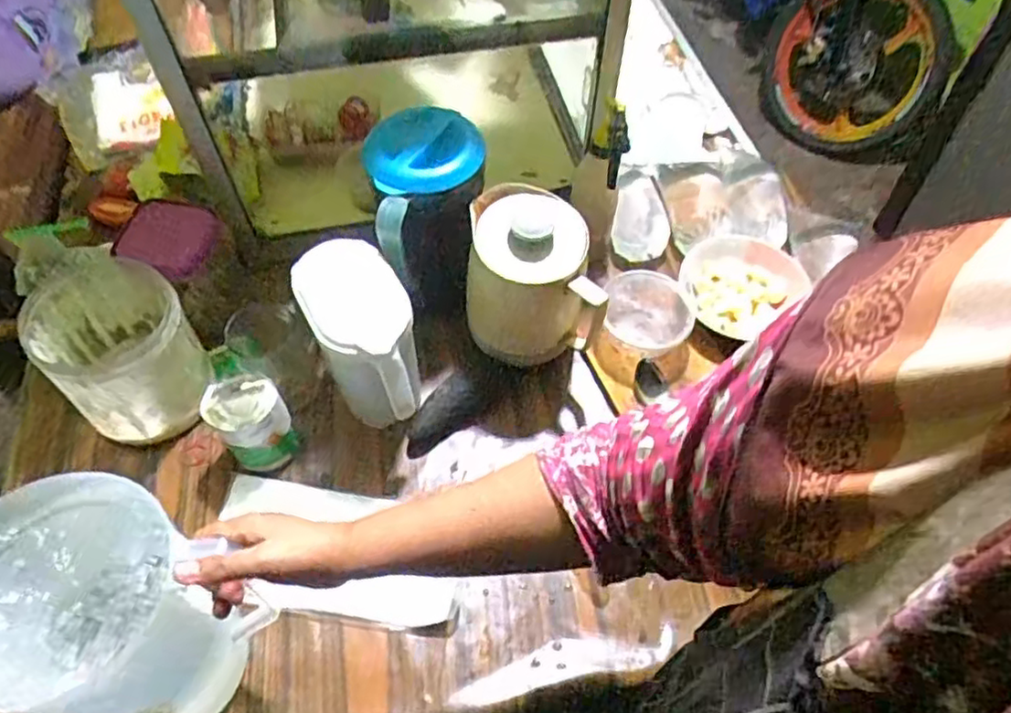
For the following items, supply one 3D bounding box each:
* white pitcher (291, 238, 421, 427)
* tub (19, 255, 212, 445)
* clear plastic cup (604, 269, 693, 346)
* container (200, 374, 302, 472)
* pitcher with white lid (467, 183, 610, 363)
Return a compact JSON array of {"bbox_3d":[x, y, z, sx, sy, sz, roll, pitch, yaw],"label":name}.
[{"bbox_3d":[-0.147,-0.019,0.721,0.107,0.134,0.172,-26,58,-15],"label":"white pitcher"},{"bbox_3d":[-0.430,-0.010,0.766,0.138,0.150,0.160,-37,62,-21],"label":"tub"},{"bbox_3d":[0.178,-0.052,0.856,0.104,0.069,0.095,-1,55,2],"label":"clear plastic cup"},{"bbox_3d":[-0.281,0.079,0.766,0.078,0.112,0.075,-1,55,2],"label":"container"},{"bbox_3d":[0.034,-0.084,0.785,0.157,0.200,0.109,10,56,9],"label":"pitcher with white lid"}]

